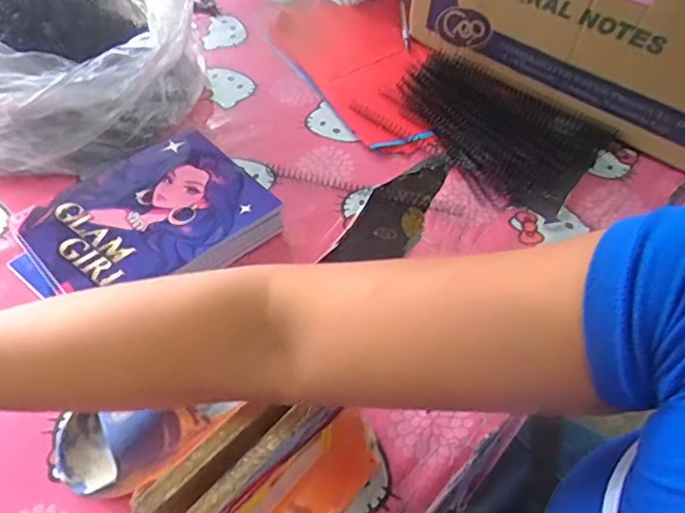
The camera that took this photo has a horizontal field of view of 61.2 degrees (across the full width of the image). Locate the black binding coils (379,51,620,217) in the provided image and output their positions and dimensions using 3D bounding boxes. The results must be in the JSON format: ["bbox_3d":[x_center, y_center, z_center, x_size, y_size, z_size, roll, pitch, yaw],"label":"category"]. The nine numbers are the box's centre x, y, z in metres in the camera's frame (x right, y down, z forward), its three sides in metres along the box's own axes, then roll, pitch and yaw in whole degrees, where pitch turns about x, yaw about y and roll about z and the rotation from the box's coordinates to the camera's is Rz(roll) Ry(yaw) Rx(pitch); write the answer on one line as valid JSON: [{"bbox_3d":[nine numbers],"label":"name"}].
[{"bbox_3d":[0.162,-0.152,0.652,0.236,0.033,0.168,36,57,23],"label":"black binding coils"}]

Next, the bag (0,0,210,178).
[{"bbox_3d":[-0.283,-0.218,0.616,0.230,0.146,0.271,6,51,1],"label":"bag"}]

